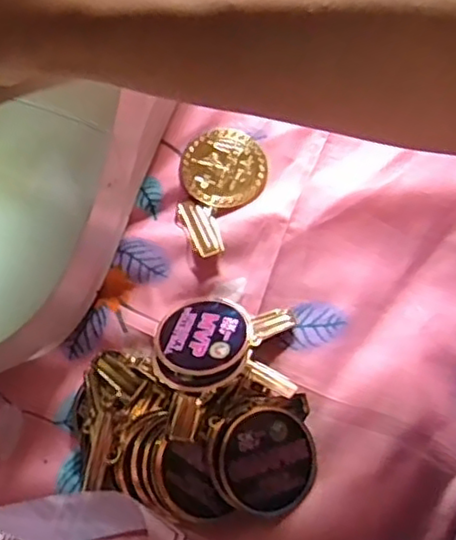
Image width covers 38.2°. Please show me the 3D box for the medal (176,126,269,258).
[{"bbox_3d":[-0.008,-0.048,0.387,0.049,0.005,0.081,19,71,8],"label":"medal"}]

